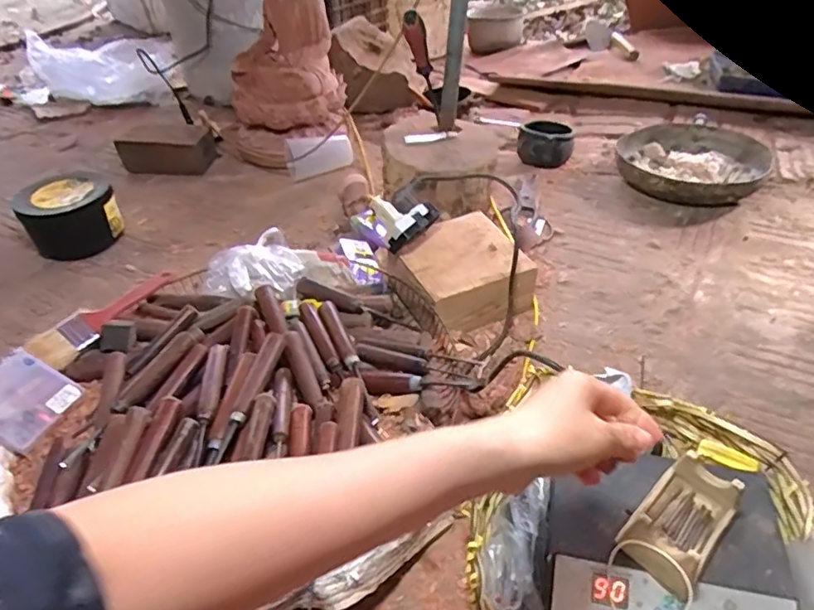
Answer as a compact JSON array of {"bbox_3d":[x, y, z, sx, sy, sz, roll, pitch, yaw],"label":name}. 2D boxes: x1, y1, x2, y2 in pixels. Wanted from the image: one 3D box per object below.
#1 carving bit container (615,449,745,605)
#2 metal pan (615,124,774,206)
[{"bbox_3d":[0.213,0.169,0.444,0.101,0.041,0.060,-34,49,-30],"label":"carving bit container"},{"bbox_3d":[0.503,-0.251,1.021,0.241,0.050,0.252,24,48,29],"label":"metal pan"}]

